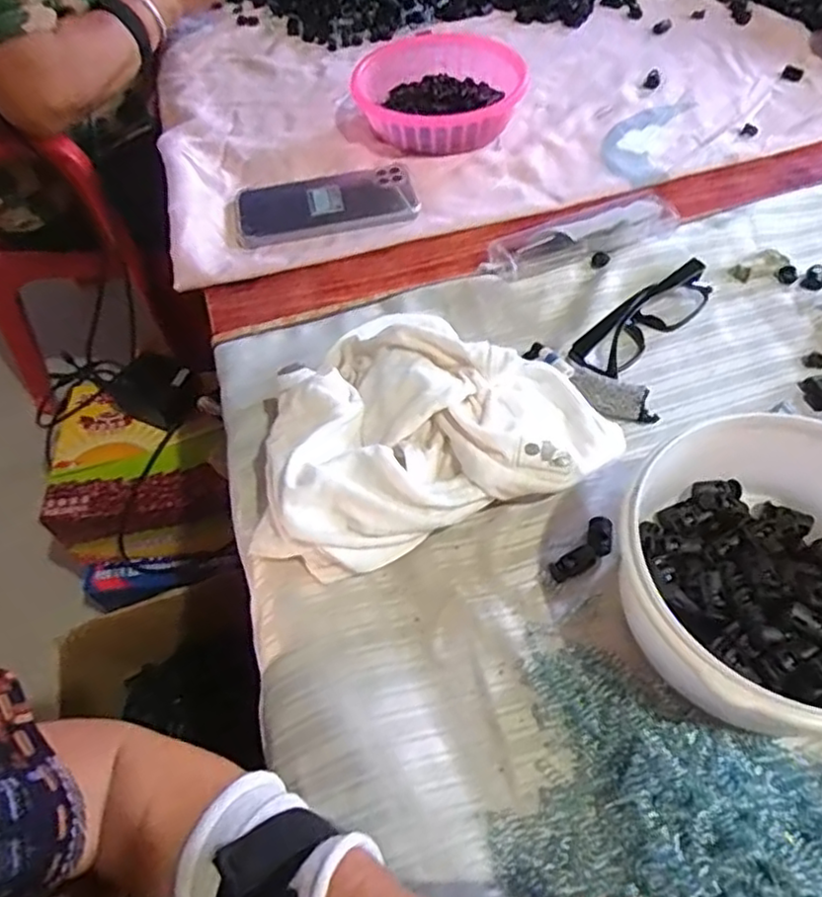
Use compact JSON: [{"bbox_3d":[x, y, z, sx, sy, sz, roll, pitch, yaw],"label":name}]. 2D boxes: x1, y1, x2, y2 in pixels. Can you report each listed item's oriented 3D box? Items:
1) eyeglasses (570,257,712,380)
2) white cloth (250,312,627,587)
[{"bbox_3d":[0.177,-0.097,0.491,0.135,0.029,0.034,-35,58,-20],"label":"eyeglasses"},{"bbox_3d":[0.001,-0.020,0.431,0.220,0.063,0.162,-21,54,-10],"label":"white cloth"}]

